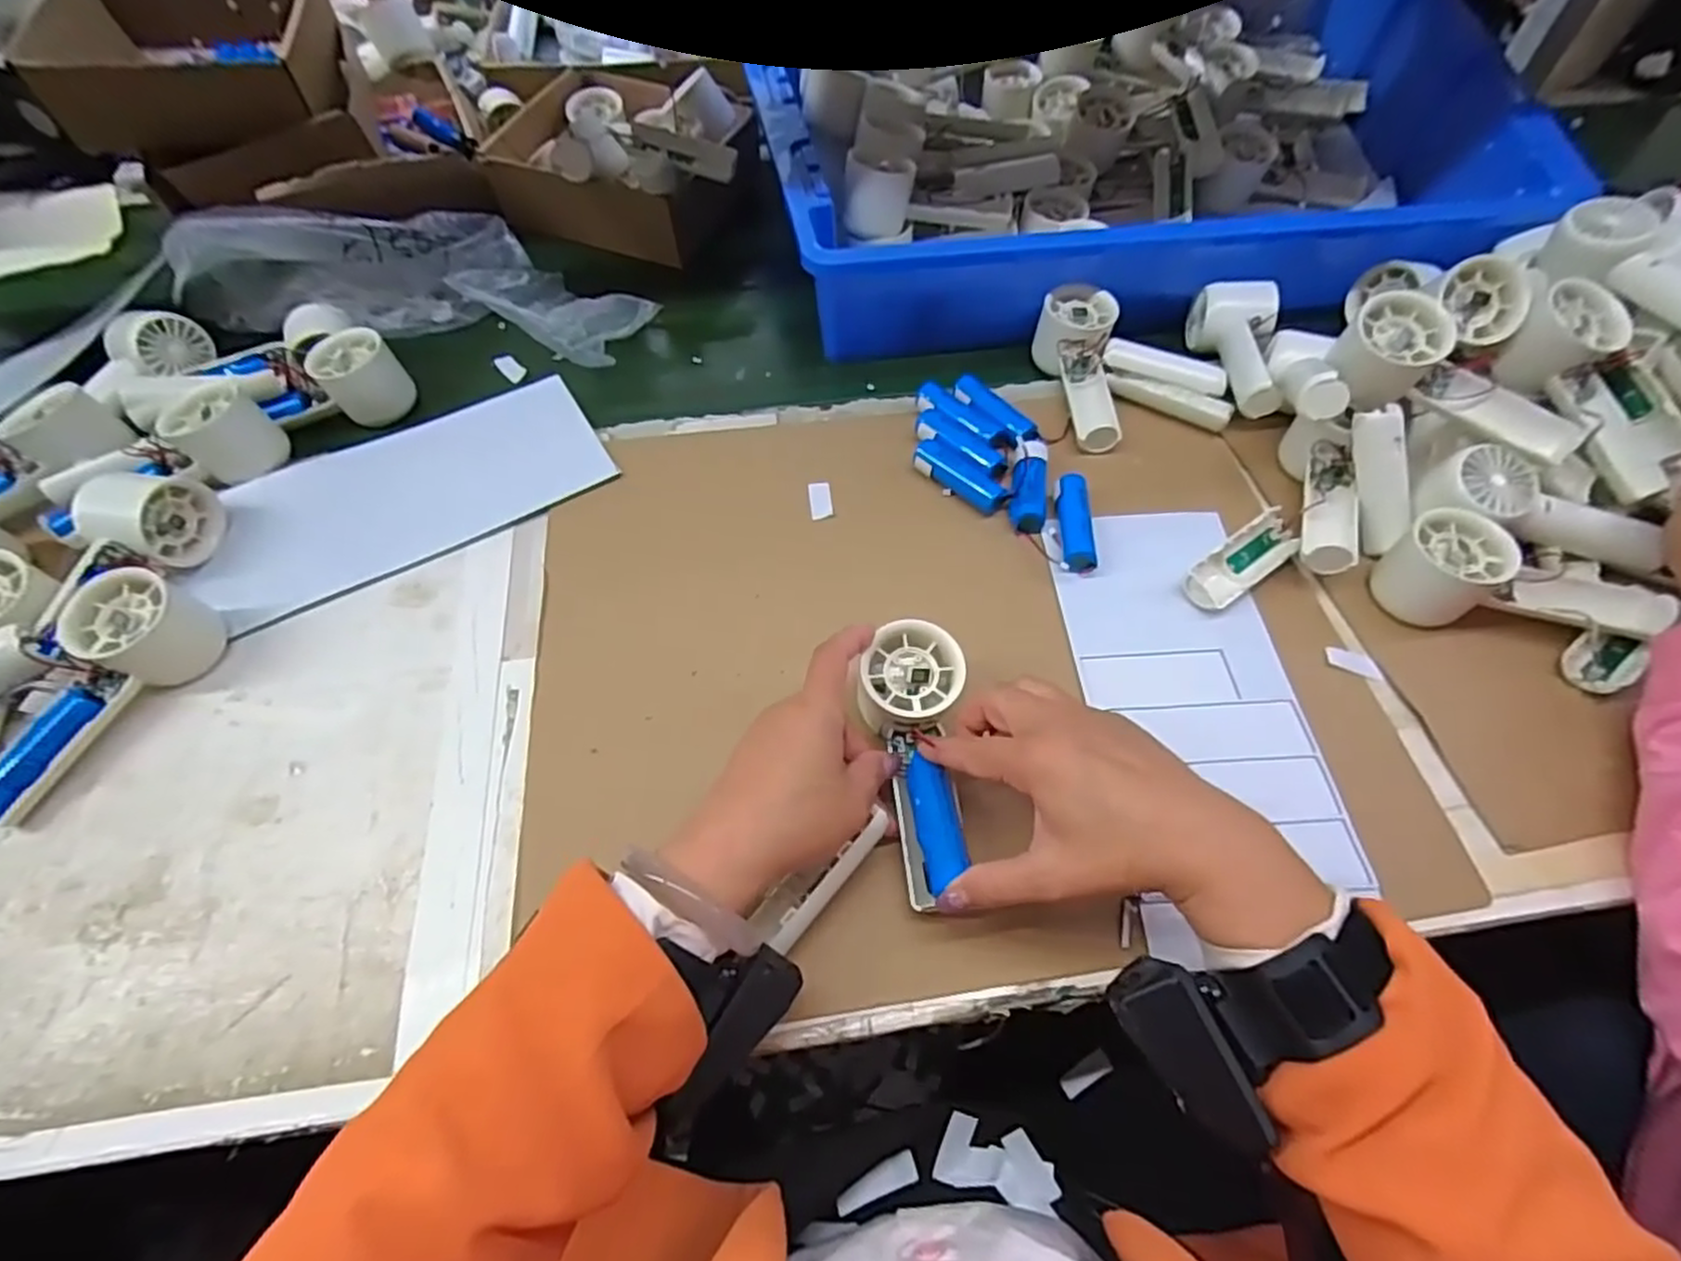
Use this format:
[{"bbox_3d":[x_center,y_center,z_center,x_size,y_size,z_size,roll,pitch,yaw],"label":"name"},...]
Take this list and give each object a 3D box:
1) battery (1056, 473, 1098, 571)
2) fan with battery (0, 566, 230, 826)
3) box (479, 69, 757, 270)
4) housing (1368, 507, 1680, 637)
[{"bbox_3d":[0.161,-0.074,0.510,0.021,0.022,0.074,2,57,1],"label":"battery"},{"bbox_3d":[-0.440,0.039,0.435,0.050,0.060,0.152,18,70,16],"label":"fan with battery"},{"bbox_3d":[-0.204,-0.464,0.741,0.235,0.078,0.184,20,60,13],"label":"box"},{"bbox_3d":[0.424,-0.031,0.459,0.154,0.050,0.063,5,58,4],"label":"housing"}]

